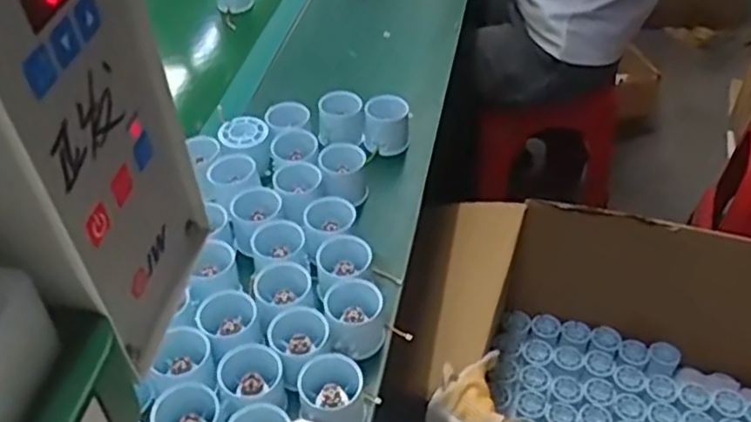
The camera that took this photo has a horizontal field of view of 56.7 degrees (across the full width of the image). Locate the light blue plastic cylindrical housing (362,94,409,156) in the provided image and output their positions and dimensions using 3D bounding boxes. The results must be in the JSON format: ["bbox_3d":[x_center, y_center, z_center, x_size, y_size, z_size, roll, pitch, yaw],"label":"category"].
[{"bbox_3d":[0.013,-0.103,0.829,0.053,0.053,0.045,1,44,2],"label":"light blue plastic cylindrical housing"}]

